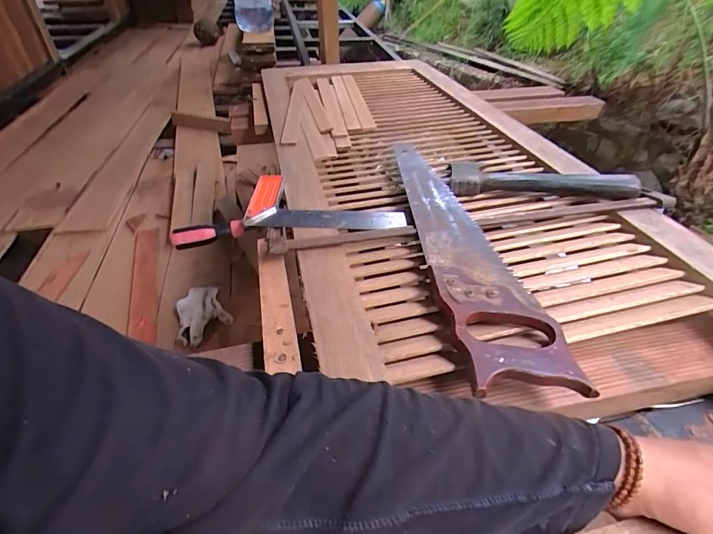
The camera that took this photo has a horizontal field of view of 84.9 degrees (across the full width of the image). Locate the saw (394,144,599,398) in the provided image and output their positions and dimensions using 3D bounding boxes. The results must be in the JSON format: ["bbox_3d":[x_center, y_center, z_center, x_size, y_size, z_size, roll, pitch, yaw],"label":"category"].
[{"bbox_3d":[0.119,-0.057,0.512,0.095,0.021,0.487,-5,41,-6],"label":"saw"}]

